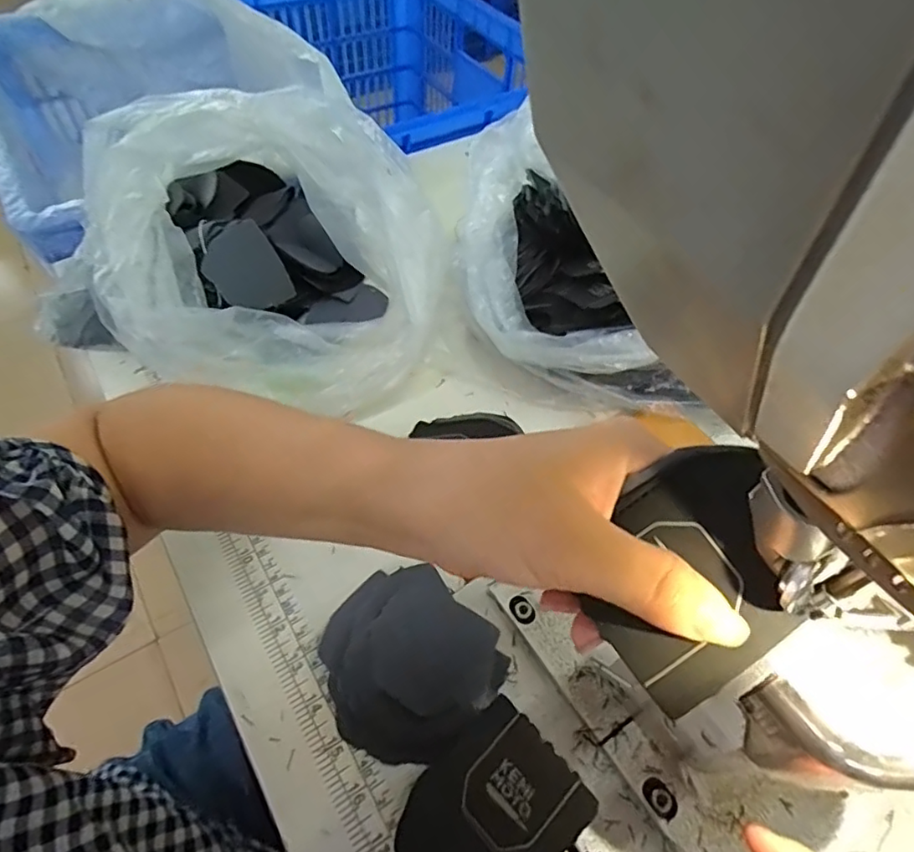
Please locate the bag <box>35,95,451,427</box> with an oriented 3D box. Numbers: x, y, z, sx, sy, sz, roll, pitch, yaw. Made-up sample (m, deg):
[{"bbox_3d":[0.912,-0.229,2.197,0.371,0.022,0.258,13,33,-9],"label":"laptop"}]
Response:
[{"bbox_3d":[-0.150,-0.127,0.430,0.262,0.144,0.222,38,60,21],"label":"bag"}]

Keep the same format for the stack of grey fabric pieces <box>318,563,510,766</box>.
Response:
[{"bbox_3d":[-0.031,0.131,0.327,0.097,0.016,0.090,39,61,22],"label":"stack of grey fabric pieces"}]

